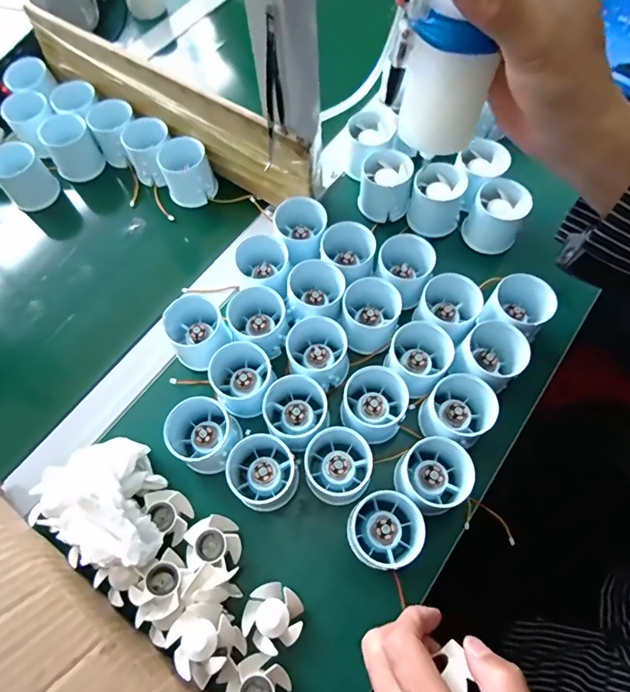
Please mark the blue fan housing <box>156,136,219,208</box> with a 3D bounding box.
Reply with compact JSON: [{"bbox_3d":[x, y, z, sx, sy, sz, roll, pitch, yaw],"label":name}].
[{"bbox_3d":[-0.141,-0.192,0.502,0.054,0.052,0.053,-21,66,-6],"label":"blue fan housing"}]

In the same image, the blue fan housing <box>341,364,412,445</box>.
[{"bbox_3d":[0.050,0.046,0.384,0.059,0.040,0.054,36,72,17],"label":"blue fan housing"}]

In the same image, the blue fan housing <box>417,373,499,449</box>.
[{"bbox_3d":[0.119,0.054,0.376,0.049,0.042,0.053,-1,65,3],"label":"blue fan housing"}]

